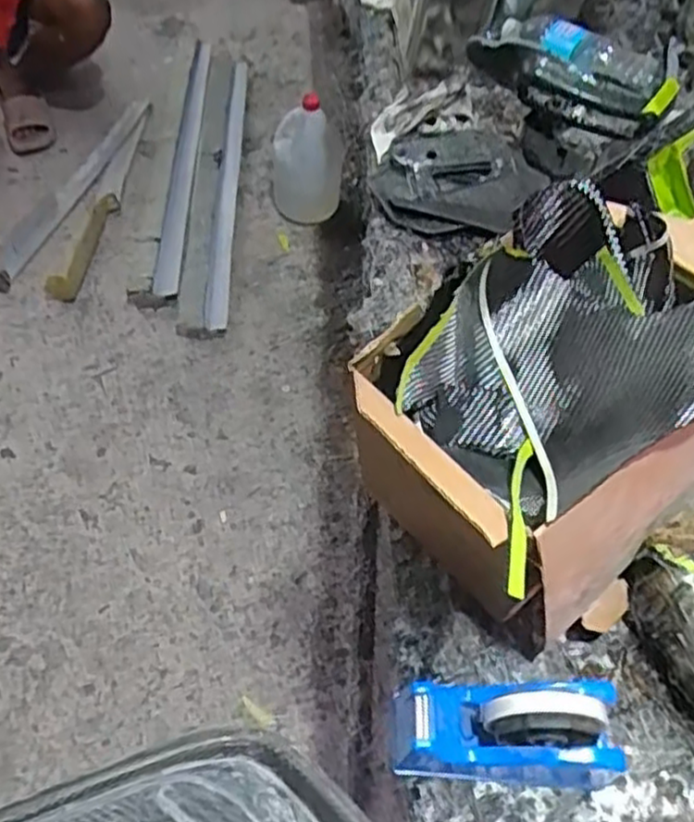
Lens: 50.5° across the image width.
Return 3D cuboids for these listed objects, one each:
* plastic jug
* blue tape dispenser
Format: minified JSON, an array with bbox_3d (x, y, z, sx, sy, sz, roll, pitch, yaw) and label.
[{"bbox_3d":[-0.100,-0.634,1.808,0.168,0.316,0.161,-3,58,-6],"label":"plastic jug"},{"bbox_3d":[0.117,0.231,0.531,0.164,0.107,0.058,4,58,-1],"label":"blue tape dispenser"}]

